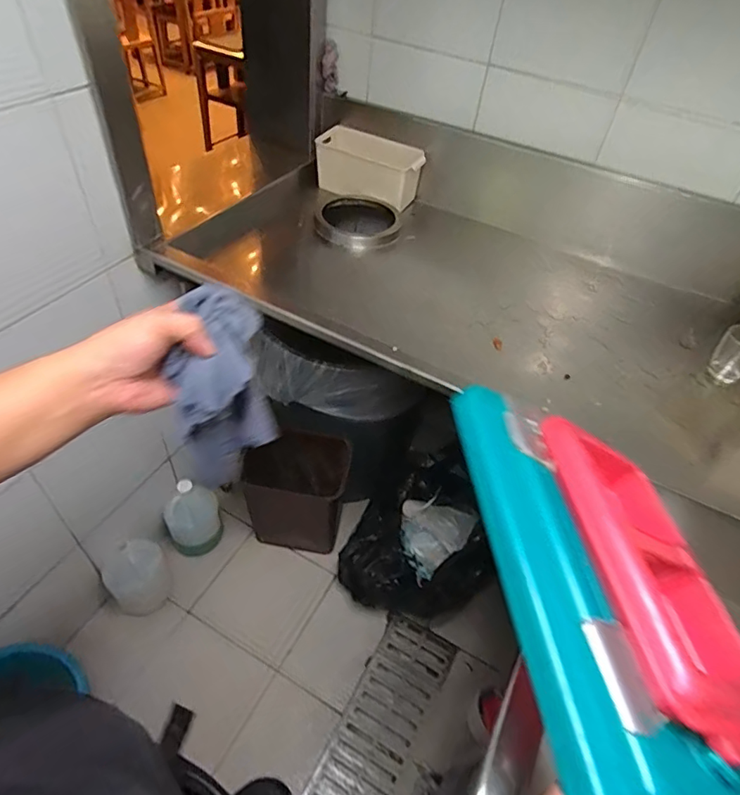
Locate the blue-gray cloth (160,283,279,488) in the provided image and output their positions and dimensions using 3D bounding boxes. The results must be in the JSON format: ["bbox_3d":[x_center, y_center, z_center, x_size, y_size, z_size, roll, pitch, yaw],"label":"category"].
[{"bbox_3d":[-0.151,-0.008,0.494,0.088,0.164,0.110,35,53,25],"label":"blue-gray cloth"}]

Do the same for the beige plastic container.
[{"bbox_3d":[-0.007,-0.610,1.359,0.294,0.123,0.133,22,48,15],"label":"beige plastic container"}]

